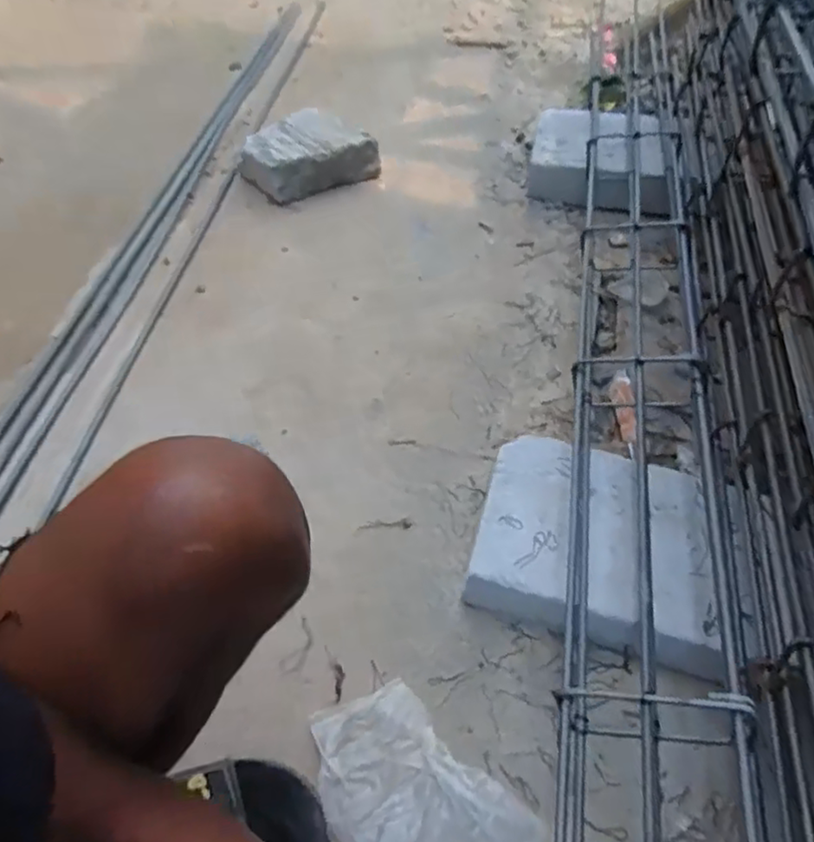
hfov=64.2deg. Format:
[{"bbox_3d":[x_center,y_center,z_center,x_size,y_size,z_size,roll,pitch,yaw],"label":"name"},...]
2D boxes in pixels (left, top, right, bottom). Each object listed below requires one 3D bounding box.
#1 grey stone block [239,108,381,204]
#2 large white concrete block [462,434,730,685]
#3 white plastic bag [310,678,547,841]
[{"bbox_3d":[-0.187,-0.485,1.180,0.221,0.081,0.161,-29,59,-23],"label":"grey stone block"},{"bbox_3d":[0.194,0.146,0.700,0.241,0.084,0.239,16,53,9],"label":"large white concrete block"},{"bbox_3d":[0.017,0.346,0.560,0.139,0.035,0.242,-31,60,-24],"label":"white plastic bag"}]

